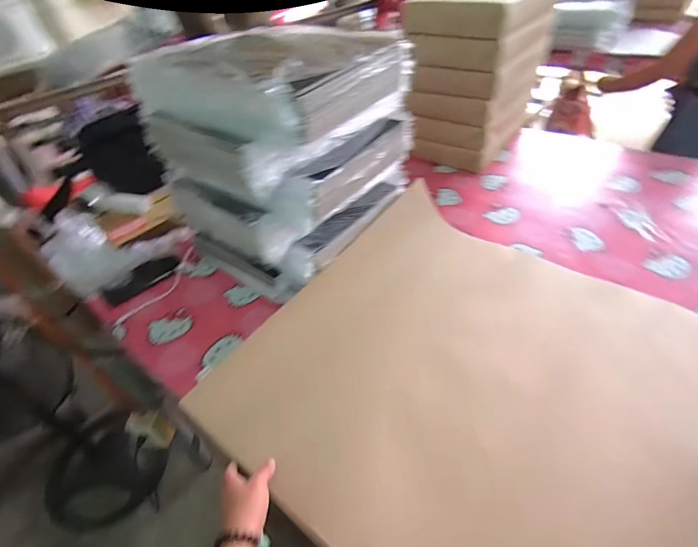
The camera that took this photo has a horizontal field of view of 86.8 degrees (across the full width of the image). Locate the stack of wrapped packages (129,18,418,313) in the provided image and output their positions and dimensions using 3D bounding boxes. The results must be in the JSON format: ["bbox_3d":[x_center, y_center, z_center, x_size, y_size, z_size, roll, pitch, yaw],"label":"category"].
[{"bbox_3d":[-0.115,-0.220,0.709,0.332,0.359,0.350,25,51,29],"label":"stack of wrapped packages"}]

